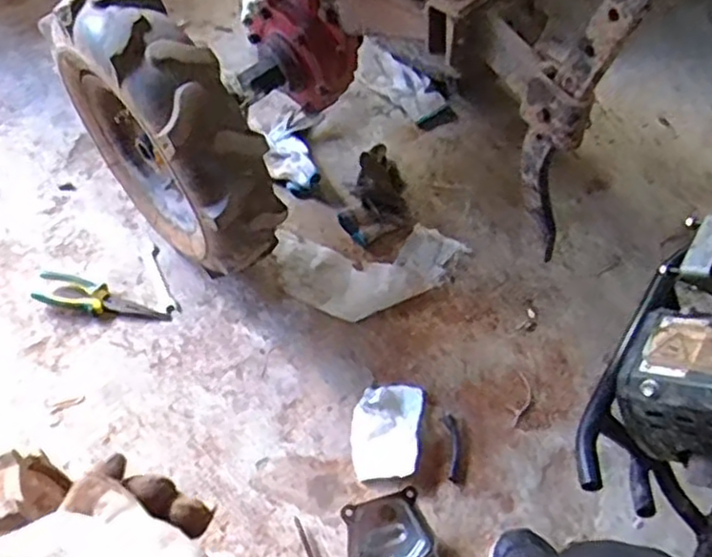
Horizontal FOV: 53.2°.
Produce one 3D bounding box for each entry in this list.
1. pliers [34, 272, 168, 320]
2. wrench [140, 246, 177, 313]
[{"bbox_3d":[-0.415,0.032,1.162,0.217,0.026,0.066,10,62,7],"label":"pliers"},{"bbox_3d":[-0.333,-0.001,1.203,0.030,0.006,0.139,-22,63,-11],"label":"wrench"}]

